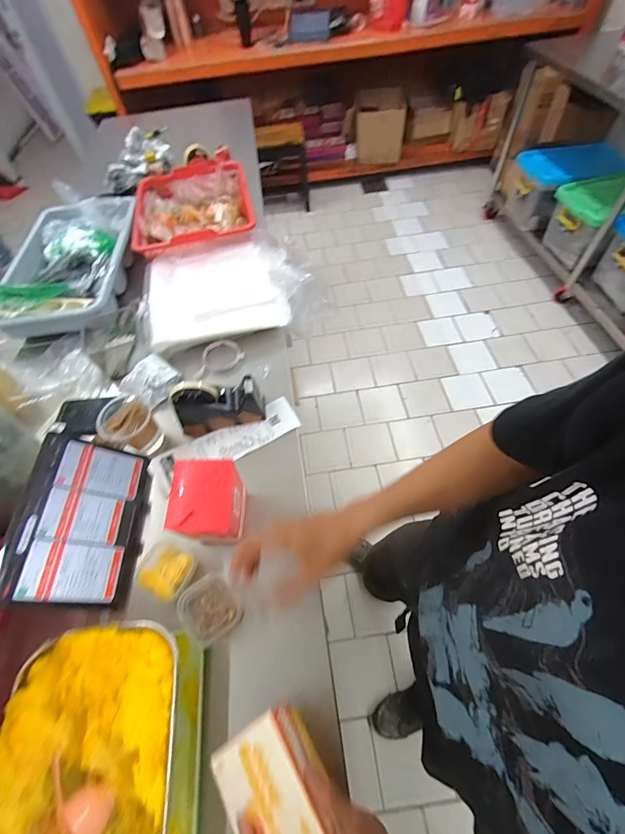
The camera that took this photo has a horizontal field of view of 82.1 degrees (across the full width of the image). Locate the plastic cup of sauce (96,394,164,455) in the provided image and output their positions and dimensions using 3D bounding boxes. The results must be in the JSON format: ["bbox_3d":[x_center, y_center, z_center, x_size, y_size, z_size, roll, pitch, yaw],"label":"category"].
[{"bbox_3d":[-0.320,0.020,0.641,0.084,0.105,0.081,-2,57,4],"label":"plastic cup of sauce"}]

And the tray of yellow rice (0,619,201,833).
[{"bbox_3d":[-0.256,0.430,0.425,0.229,0.086,0.312,-9,57,-1],"label":"tray of yellow rice"}]

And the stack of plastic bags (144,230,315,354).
[{"bbox_3d":[-0.208,-0.308,0.852,0.378,0.075,0.299,-13,57,-3],"label":"stack of plastic bags"}]

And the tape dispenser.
[{"bbox_3d":[-0.176,-0.026,0.671,0.160,0.097,0.056,-14,57,-4],"label":"tape dispenser"}]

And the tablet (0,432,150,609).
[{"bbox_3d":[-0.354,0.158,0.563,0.025,0.174,0.243,-31,50,38],"label":"tablet"}]

